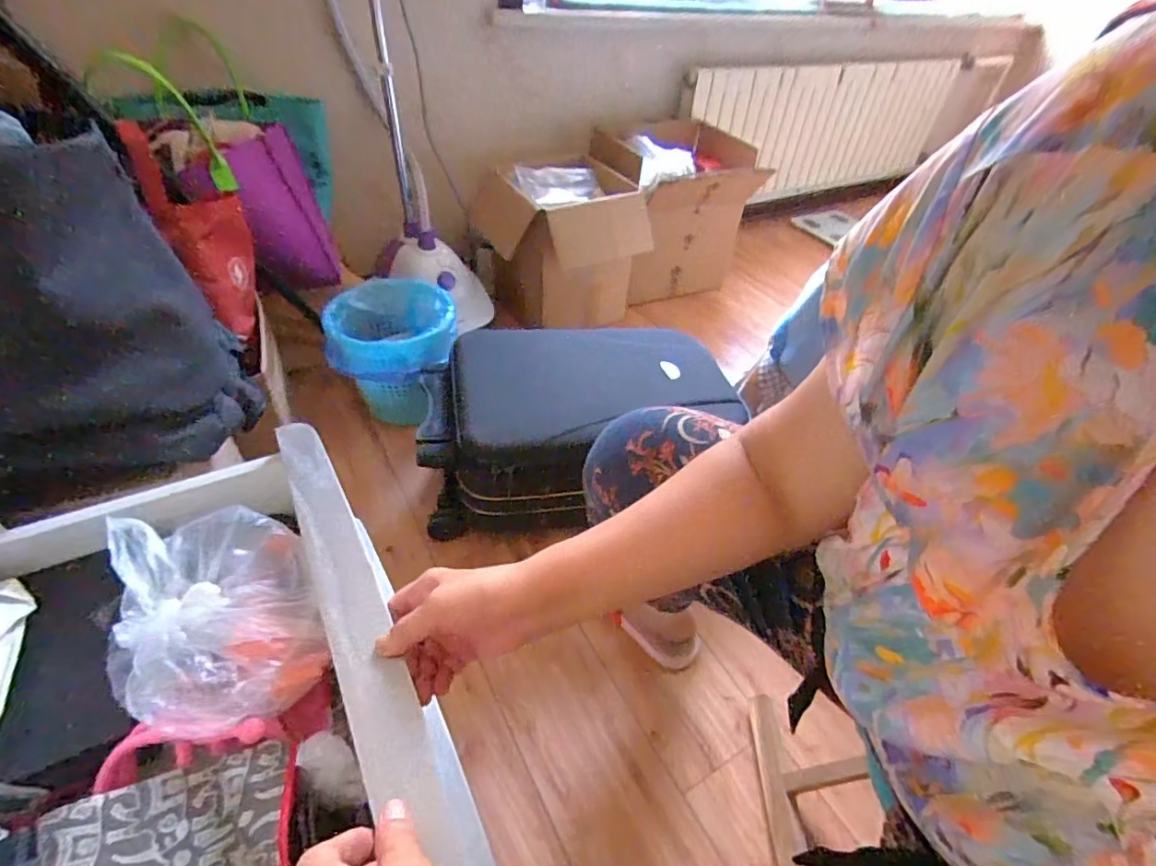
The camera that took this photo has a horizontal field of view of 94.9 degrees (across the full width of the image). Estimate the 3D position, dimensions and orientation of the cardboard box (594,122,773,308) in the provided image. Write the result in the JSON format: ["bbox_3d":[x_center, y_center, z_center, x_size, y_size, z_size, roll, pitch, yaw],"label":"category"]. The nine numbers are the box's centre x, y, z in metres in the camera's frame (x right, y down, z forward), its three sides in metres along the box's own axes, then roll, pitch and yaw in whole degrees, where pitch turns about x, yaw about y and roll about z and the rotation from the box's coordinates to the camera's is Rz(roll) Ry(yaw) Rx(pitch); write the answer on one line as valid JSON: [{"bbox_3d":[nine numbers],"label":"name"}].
[{"bbox_3d":[0.279,-0.632,1.554,0.493,0.404,0.275,-23,51,-25],"label":"cardboard box"}]

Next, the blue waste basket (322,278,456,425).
[{"bbox_3d":[-0.385,-0.160,1.129,0.251,0.209,0.267,-2,45,-7],"label":"blue waste basket"}]

